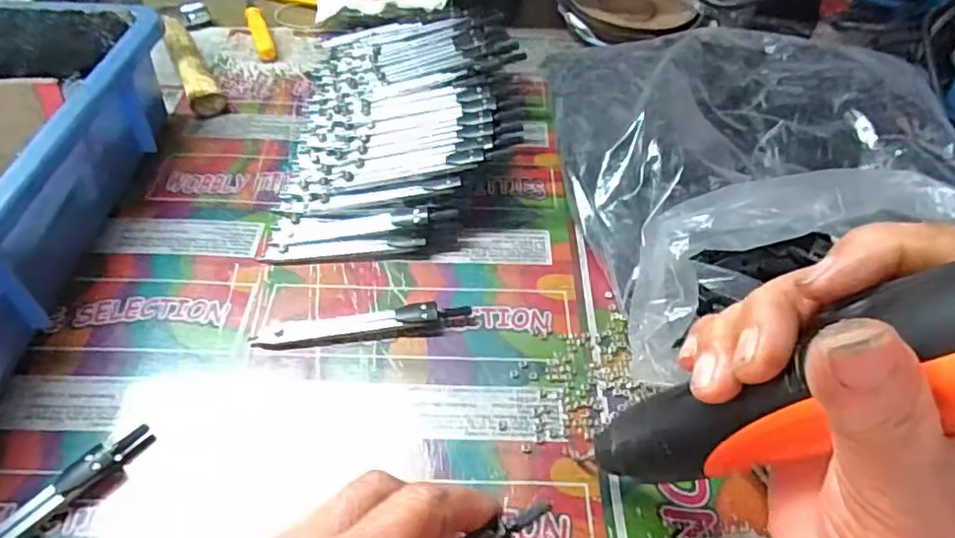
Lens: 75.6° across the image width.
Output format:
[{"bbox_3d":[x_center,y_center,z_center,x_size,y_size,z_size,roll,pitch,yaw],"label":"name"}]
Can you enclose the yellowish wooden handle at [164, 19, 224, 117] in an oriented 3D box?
[{"bbox_3d":[-0.225,-0.161,0.486,0.024,0.021,0.114,-20,53,-19],"label":"yellowish wooden handle"}]

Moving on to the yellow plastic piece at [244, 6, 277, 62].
[{"bbox_3d":[-0.188,-0.204,0.531,0.017,0.013,0.078,-15,51,-15],"label":"yellow plastic piece"}]

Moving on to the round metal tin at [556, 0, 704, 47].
[{"bbox_3d":[0.130,-0.247,0.563,0.116,0.022,0.125,1,49,-1],"label":"round metal tin"}]

